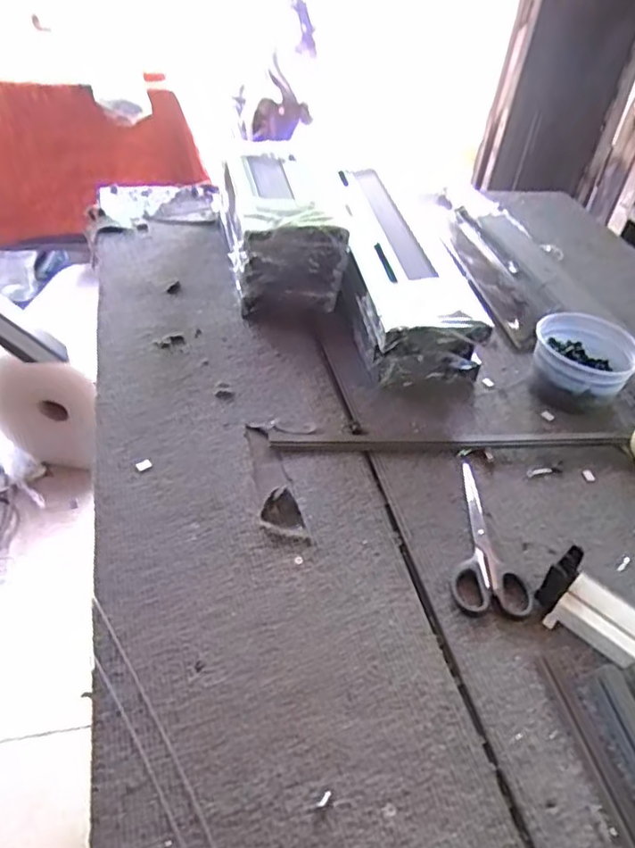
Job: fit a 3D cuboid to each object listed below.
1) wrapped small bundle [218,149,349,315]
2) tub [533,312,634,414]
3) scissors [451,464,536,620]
[{"bbox_3d":[-0.051,-0.262,0.852,0.127,0.125,0.247,-2,41,-11],"label":"wrapped small bundle"},{"bbox_3d":[0.300,-0.067,0.732,0.103,0.073,0.097,4,40,-4],"label":"tub"},{"bbox_3d":[0.151,0.097,0.570,0.063,0.007,0.164,10,40,3],"label":"scissors"}]

